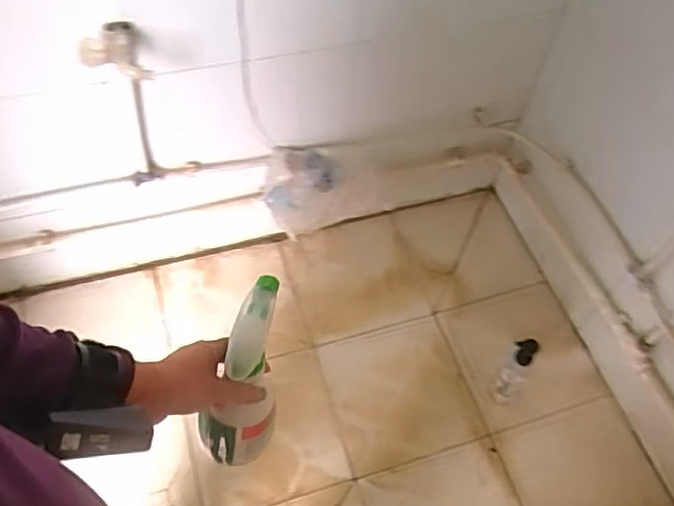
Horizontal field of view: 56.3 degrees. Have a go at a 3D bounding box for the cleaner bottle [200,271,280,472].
[{"bbox_3d":[-0.084,0.124,0.581,0.053,0.226,0.066,17,37,6],"label":"cleaner bottle"}]

